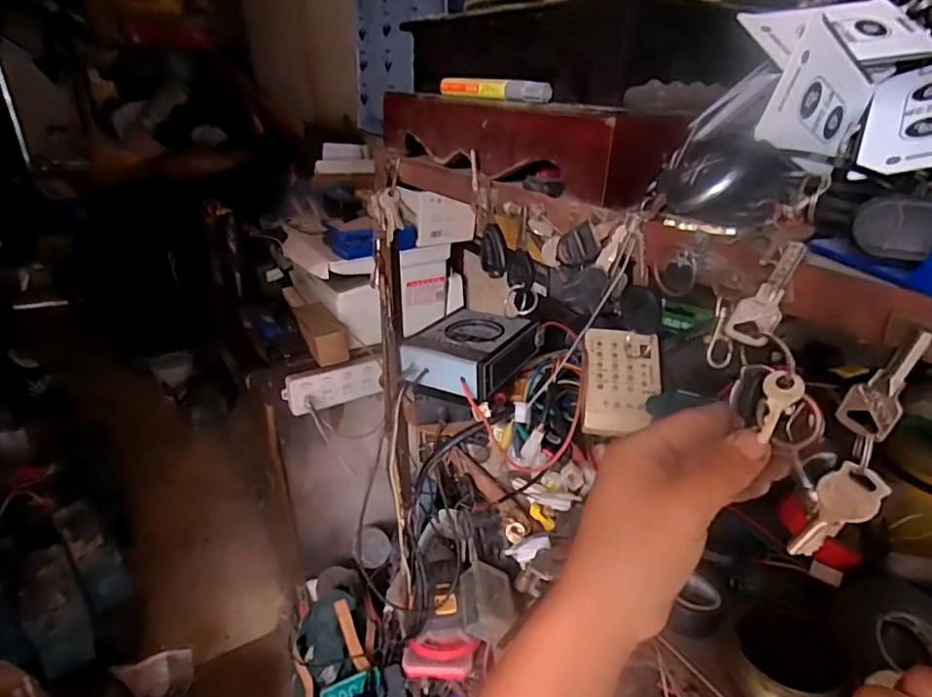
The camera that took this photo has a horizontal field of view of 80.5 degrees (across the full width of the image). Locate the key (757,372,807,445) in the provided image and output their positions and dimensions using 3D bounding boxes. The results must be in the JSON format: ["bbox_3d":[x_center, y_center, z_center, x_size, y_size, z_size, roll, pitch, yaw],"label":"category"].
[{"bbox_3d":[0.146,0.026,0.257,0.016,0.033,0.004,19,-11,34],"label":"key"}]

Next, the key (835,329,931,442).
[{"bbox_3d":[0.173,0.015,0.227,0.004,0.050,0.020,-8,37,-30],"label":"key"}]

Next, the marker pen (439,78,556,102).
[{"bbox_3d":[0.019,-0.211,0.448,0.019,0.016,0.140,-14,29,-27],"label":"marker pen"}]

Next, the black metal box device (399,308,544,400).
[{"bbox_3d":[0.010,0.005,0.614,0.124,0.052,0.141,16,30,30],"label":"black metal box device"}]

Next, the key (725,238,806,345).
[{"bbox_3d":[0.141,-0.025,0.258,0.020,0.051,0.004,19,25,12],"label":"key"}]

